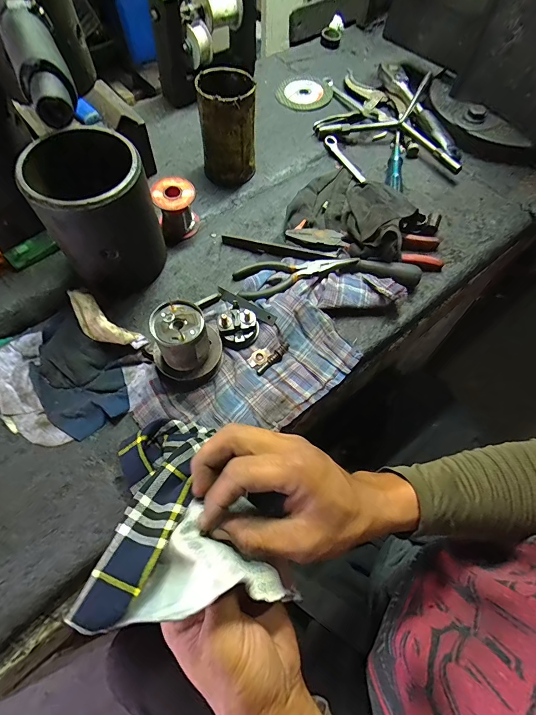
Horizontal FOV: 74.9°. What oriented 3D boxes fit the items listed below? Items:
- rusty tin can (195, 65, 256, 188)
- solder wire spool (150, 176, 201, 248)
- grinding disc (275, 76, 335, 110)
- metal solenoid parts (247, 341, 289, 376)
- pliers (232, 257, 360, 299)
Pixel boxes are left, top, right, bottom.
[{"bbox_3d":[-0.054,-0.308,0.474,0.071,0.124,0.067,1,63,-1],"label":"rusty tin can"},{"bbox_3d":[-0.116,-0.189,0.448,0.051,0.058,0.051,1,63,-1],"label":"solder wire spool"},{"bbox_3d":[0.067,-0.476,0.628,0.096,0.008,0.113,21,64,9],"label":"grinding disc"},{"bbox_3d":[0.003,-0.003,0.394,0.050,0.008,0.025,-34,68,-17],"label":"metal solenoid parts"},{"bbox_3d":[0.035,-0.104,0.428,0.147,0.012,0.049,-8,63,-6],"label":"pliers"}]

